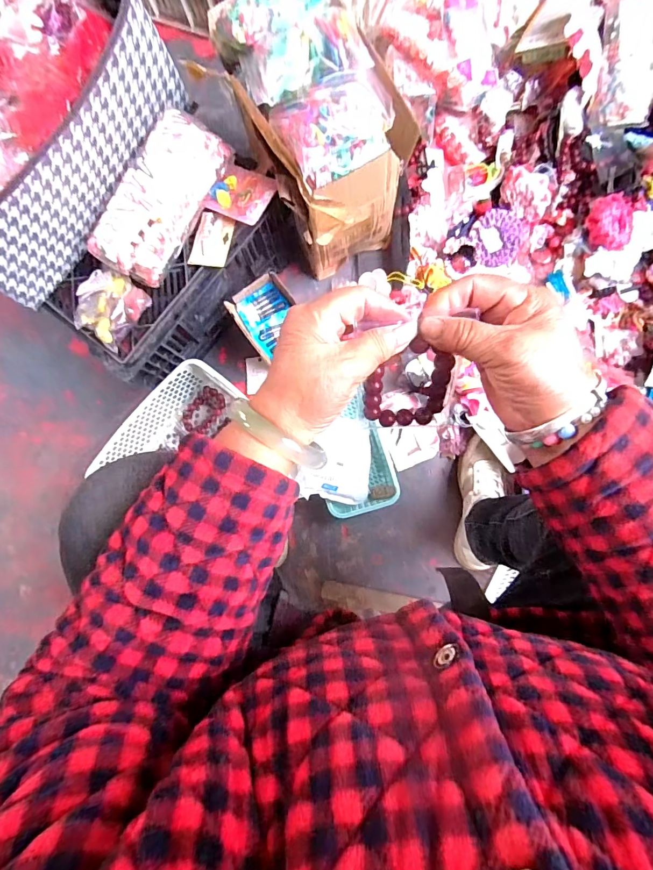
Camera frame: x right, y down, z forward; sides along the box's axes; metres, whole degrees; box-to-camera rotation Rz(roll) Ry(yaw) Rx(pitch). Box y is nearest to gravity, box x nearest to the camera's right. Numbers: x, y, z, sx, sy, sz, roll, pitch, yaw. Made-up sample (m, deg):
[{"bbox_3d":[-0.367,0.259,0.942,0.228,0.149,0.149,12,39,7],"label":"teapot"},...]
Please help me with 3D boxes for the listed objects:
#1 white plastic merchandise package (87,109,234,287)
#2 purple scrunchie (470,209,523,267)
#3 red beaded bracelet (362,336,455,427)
[{"bbox_3d":[-0.233,-0.331,0.570,0.095,0.061,0.234,28,88,5],"label":"white plastic merchandise package"},{"bbox_3d":[0.320,-0.371,0.763,0.091,0.030,0.091,0,86,4],"label":"purple scrunchie"},{"bbox_3d":[0.064,-0.034,0.308,0.065,0.079,0.008,24,44,-27],"label":"red beaded bracelet"}]

